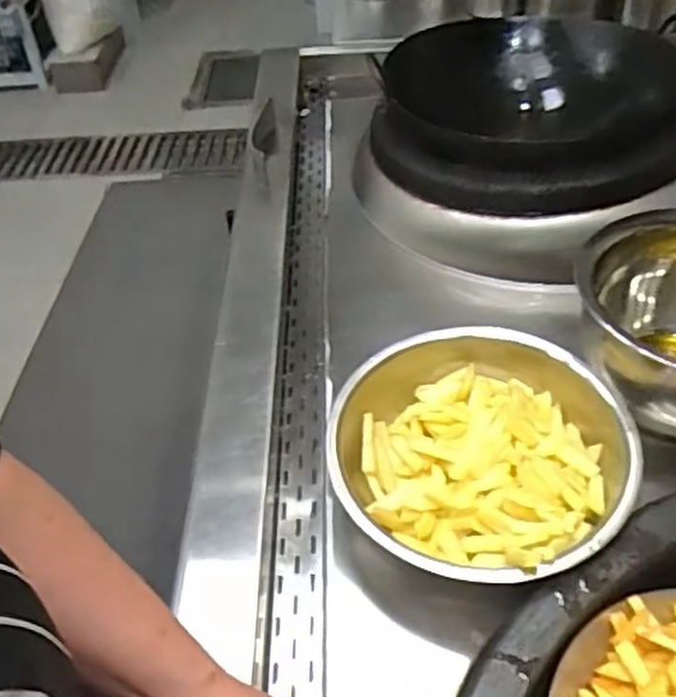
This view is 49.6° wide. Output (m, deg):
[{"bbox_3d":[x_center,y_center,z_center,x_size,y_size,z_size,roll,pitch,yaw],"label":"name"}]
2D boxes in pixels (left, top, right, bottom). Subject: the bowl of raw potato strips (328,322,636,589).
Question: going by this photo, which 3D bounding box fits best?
[{"bbox_3d":[0.130,0.103,0.703,0.271,0.089,0.265,-2,45,2],"label":"bowl of raw potato strips"}]

